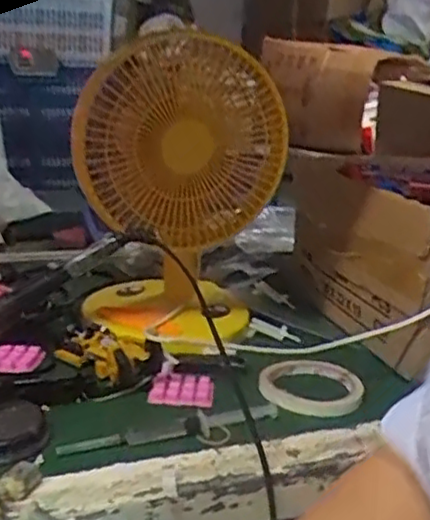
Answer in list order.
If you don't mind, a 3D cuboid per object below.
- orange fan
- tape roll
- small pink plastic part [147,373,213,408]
[{"bbox_3d":[-0.030,-0.073,0.706,0.185,0.299,0.157,5,18,5],"label":"orange fan"},{"bbox_3d":[0.095,0.125,0.666,0.101,0.010,0.101,3,18,-1],"label":"tape roll"},{"bbox_3d":[-0.032,0.122,0.643,0.058,0.009,0.045,3,18,0],"label":"small pink plastic part"}]

